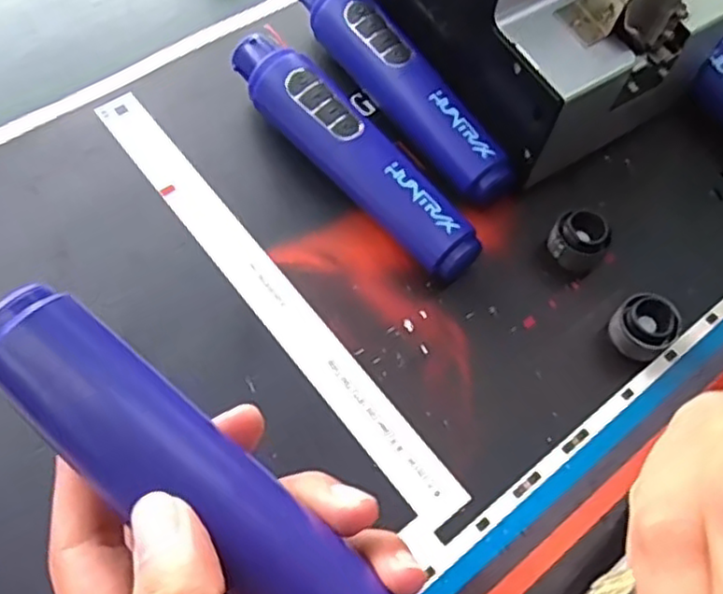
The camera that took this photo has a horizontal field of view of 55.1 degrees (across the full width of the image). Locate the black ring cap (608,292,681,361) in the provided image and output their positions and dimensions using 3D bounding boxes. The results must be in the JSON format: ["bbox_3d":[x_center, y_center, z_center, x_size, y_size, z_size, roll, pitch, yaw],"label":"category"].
[{"bbox_3d":[0.138,0.016,0.341,0.026,0.027,0.028,2,63,-4],"label":"black ring cap"}]

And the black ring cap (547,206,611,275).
[{"bbox_3d":[0.114,-0.030,0.363,0.028,0.025,0.028,2,63,-4],"label":"black ring cap"}]

